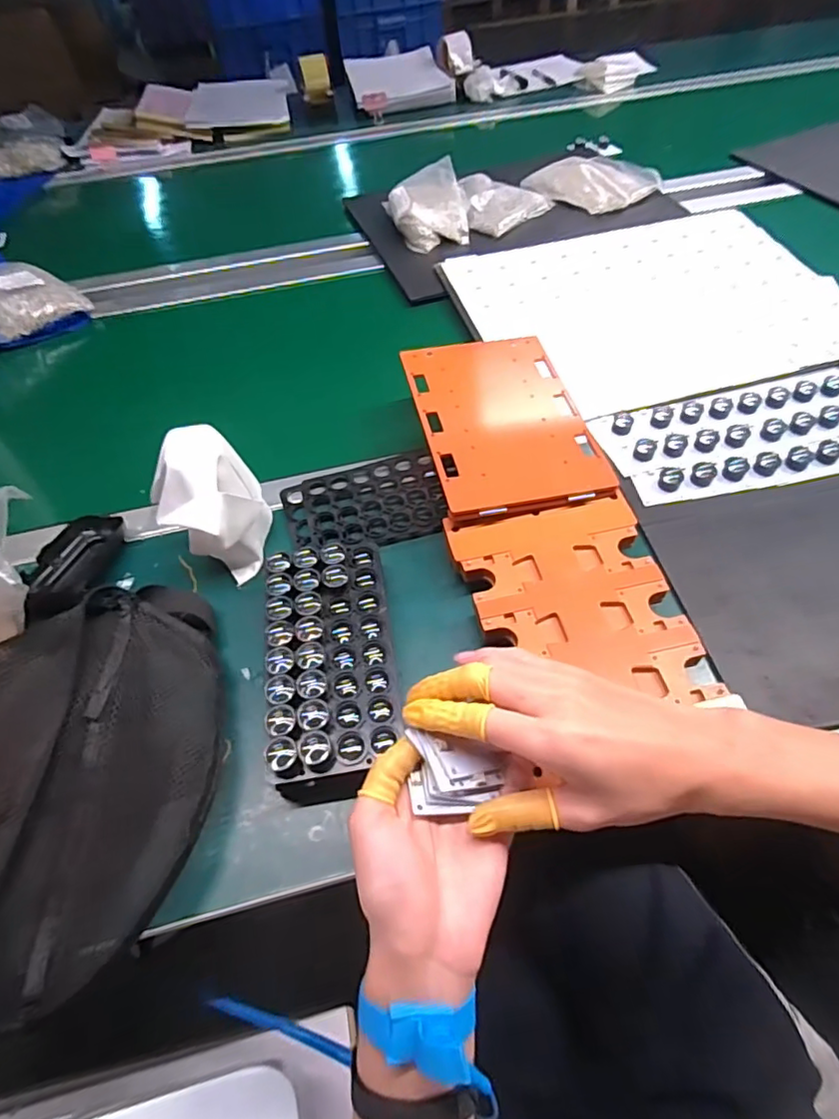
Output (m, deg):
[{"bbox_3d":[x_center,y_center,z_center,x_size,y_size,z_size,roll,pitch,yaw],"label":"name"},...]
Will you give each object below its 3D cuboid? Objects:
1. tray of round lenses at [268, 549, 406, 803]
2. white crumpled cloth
[{"bbox_3d":[-0.068,0.081,0.452,0.096,0.049,0.200,-8,54,-2],"label":"tray of round lenses"},{"bbox_3d":[-0.187,-0.049,0.509,0.075,0.118,0.081,13,56,13],"label":"white crumpled cloth"}]

